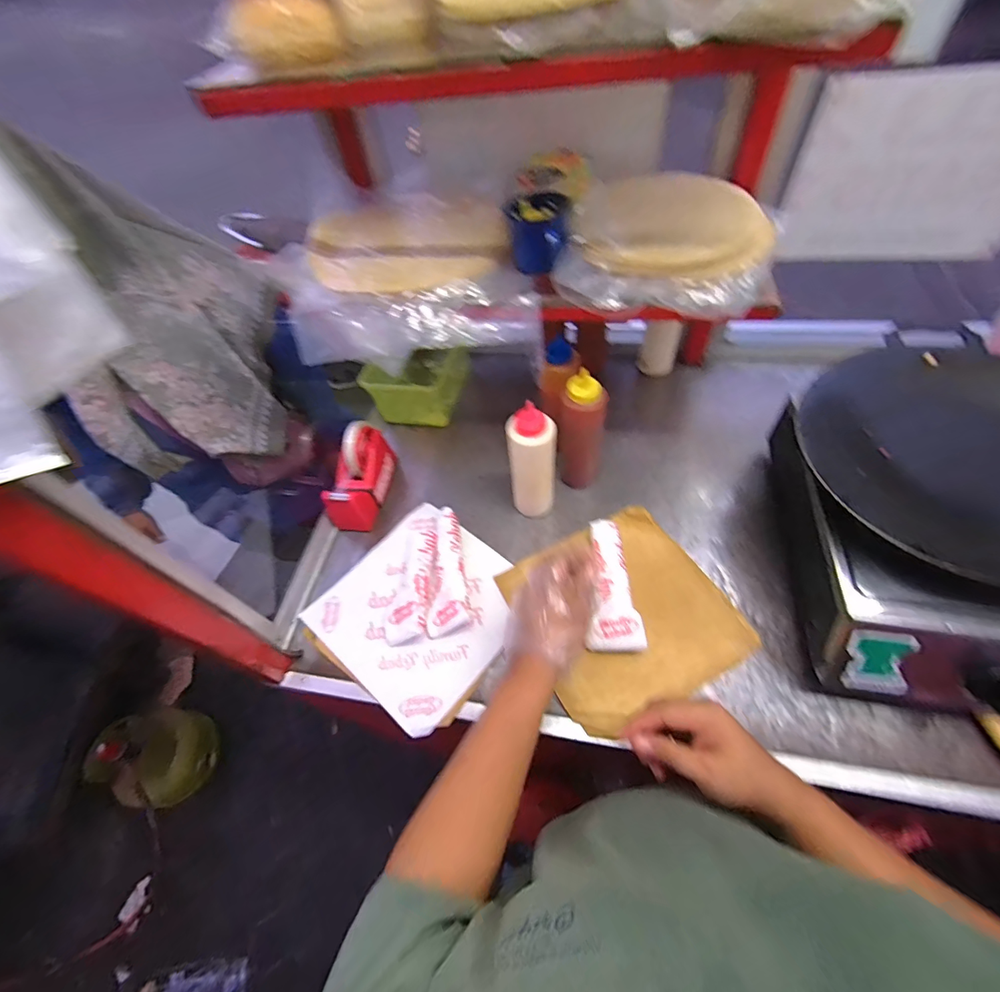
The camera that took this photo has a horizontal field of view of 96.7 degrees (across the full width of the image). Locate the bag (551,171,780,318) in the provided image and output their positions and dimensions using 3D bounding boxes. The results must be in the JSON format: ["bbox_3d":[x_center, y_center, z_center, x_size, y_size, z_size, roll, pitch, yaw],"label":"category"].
[{"bbox_3d":[0.206,-0.316,0.535,0.237,0.061,0.255,14,58,13],"label":"bag"}]

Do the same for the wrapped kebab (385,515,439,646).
[{"bbox_3d":[-0.121,0.110,0.640,0.055,0.035,0.196,3,56,6],"label":"wrapped kebab"}]

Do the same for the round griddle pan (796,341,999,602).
[{"bbox_3d":[0.515,-0.037,0.495,0.325,0.072,0.300,-2,56,2],"label":"round griddle pan"}]

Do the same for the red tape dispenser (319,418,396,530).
[{"bbox_3d":[-0.225,-0.036,0.719,0.071,0.093,0.160,7,56,9],"label":"red tape dispenser"}]

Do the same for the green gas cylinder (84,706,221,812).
[{"bbox_3d":[-1.026,0.759,1.309,0.275,0.299,0.247,8,57,9],"label":"green gas cylinder"}]

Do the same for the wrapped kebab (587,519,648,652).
[{"bbox_3d":[0.147,0.112,0.595,0.060,0.023,0.180,-1,58,3],"label":"wrapped kebab"}]

